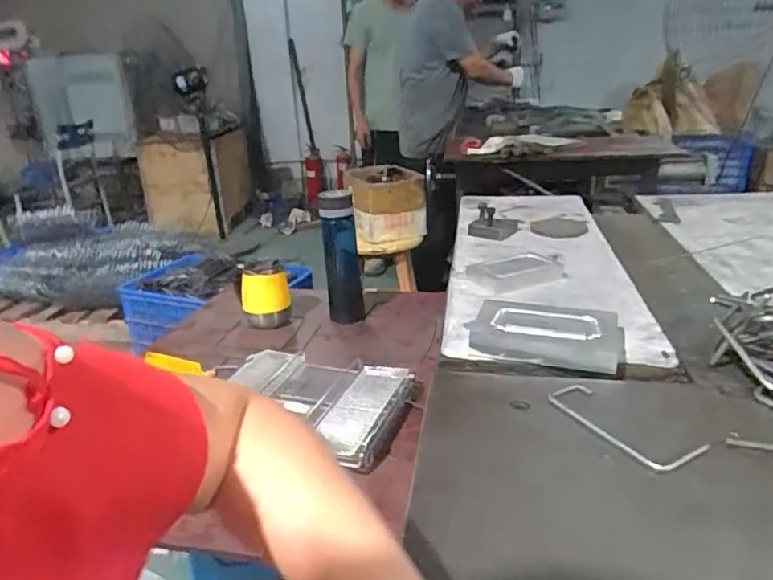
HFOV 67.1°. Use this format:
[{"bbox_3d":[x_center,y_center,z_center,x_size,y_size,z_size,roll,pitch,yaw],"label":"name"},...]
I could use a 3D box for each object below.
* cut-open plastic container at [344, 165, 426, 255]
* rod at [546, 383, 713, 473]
[{"bbox_3d":[-0.007,-0.260,1.880,0.254,0.227,0.273,-4,23,0],"label":"cut-open plastic container"},{"bbox_3d":[0.192,0.108,0.479,0.051,0.008,0.122,-16,26,-28],"label":"rod"}]

